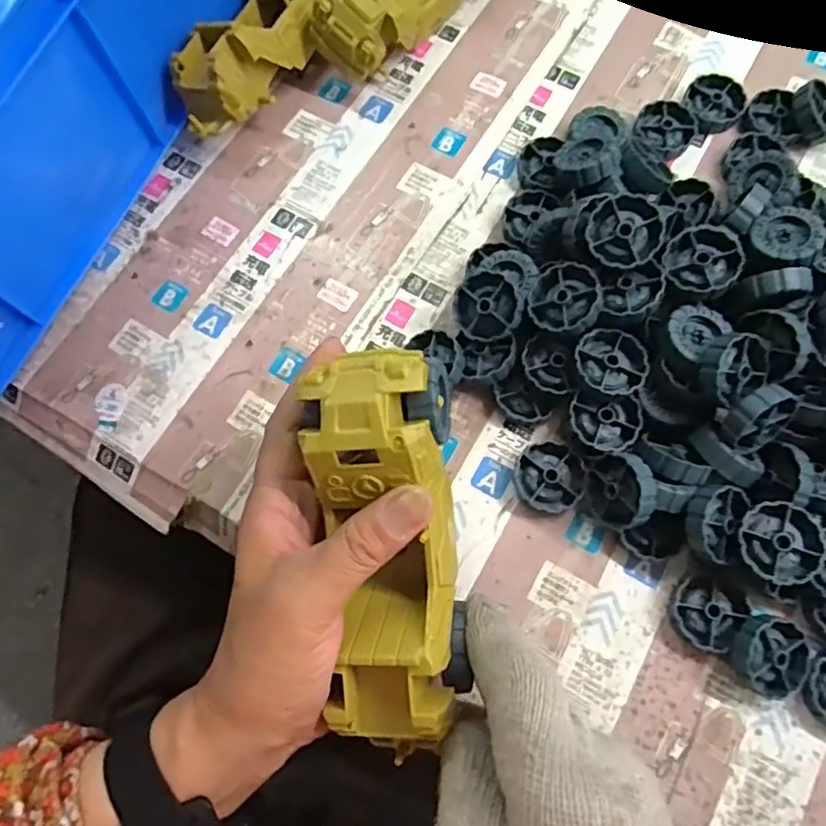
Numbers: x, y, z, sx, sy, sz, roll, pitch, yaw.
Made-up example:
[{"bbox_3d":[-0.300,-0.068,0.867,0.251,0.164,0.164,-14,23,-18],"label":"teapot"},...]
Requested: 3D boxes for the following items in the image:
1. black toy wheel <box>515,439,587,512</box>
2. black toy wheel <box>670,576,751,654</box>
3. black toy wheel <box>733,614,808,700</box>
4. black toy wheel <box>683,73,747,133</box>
[{"bbox_3d":[0.077,0.036,0.349,0.036,0.013,0.039,-1,73,2],"label":"black toy wheel"},{"bbox_3d":[0.155,0.106,0.327,0.034,0.012,0.035,-1,73,2],"label":"black toy wheel"},{"bbox_3d":[0.181,0.121,0.317,0.038,0.015,0.038,3,80,-17],"label":"black toy wheel"},{"bbox_3d":[0.203,-0.207,0.420,0.039,0.011,0.044,21,75,8],"label":"black toy wheel"}]

